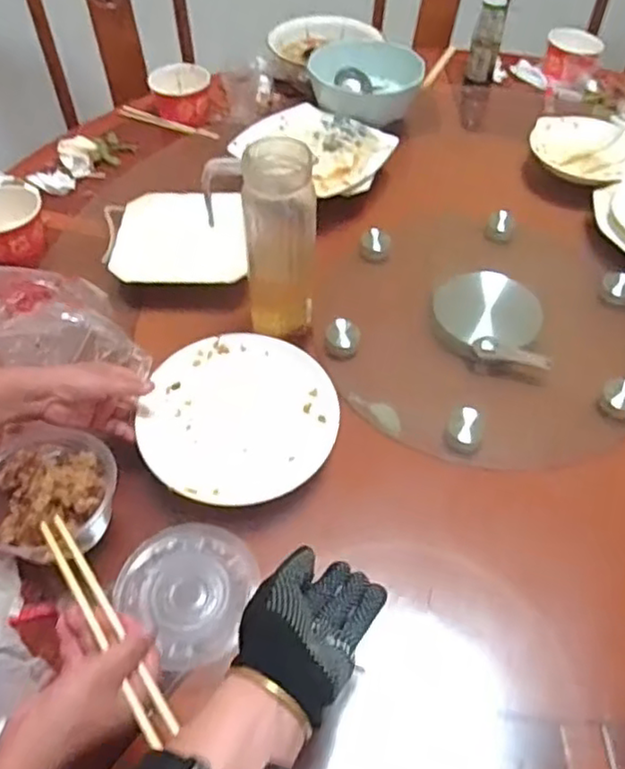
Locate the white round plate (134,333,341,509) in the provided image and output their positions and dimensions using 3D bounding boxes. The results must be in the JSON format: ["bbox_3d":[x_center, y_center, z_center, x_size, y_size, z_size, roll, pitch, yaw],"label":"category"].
[{"bbox_3d":[-0.081,0.034,0.761,0.212,0.022,0.215,0,52,1],"label":"white round plate"}]

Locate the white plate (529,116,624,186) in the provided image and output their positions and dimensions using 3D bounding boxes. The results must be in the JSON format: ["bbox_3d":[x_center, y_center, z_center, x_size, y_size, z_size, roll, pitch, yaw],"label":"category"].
[{"bbox_3d":[0.468,-0.393,1.145,0.193,0.045,0.193,0,52,0],"label":"white plate"}]

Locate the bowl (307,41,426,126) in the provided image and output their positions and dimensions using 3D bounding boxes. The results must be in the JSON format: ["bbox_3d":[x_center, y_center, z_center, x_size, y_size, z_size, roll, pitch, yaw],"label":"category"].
[{"bbox_3d":[0.096,-0.555,1.221,0.202,0.079,0.210,0,52,0],"label":"bowl"}]

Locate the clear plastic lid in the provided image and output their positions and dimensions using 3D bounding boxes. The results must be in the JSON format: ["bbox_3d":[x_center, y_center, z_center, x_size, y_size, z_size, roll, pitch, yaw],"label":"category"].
[{"bbox_3d":[-0.117,0.199,0.651,0.134,0.018,0.123,0,52,0],"label":"clear plastic lid"}]

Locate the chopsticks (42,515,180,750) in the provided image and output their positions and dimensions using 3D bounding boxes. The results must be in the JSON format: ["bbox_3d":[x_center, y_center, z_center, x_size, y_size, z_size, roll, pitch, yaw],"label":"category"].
[{"bbox_3d":[-0.166,0.187,0.529,0.022,0.023,0.209,-30,57,-21],"label":"chopsticks"}]

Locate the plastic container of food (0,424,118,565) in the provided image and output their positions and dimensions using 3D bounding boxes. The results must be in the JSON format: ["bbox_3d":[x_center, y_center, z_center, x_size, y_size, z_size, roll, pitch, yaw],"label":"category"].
[{"bbox_3d":[-0.263,0.106,0.666,0.130,0.054,0.114,5,51,2],"label":"plastic container of food"}]

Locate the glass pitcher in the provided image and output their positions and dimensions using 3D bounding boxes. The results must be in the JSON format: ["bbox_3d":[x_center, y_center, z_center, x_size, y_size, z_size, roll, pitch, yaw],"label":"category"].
[{"bbox_3d":[-0.058,-0.160,0.808,0.120,0.255,0.087,-1,51,-3],"label":"glass pitcher"}]

